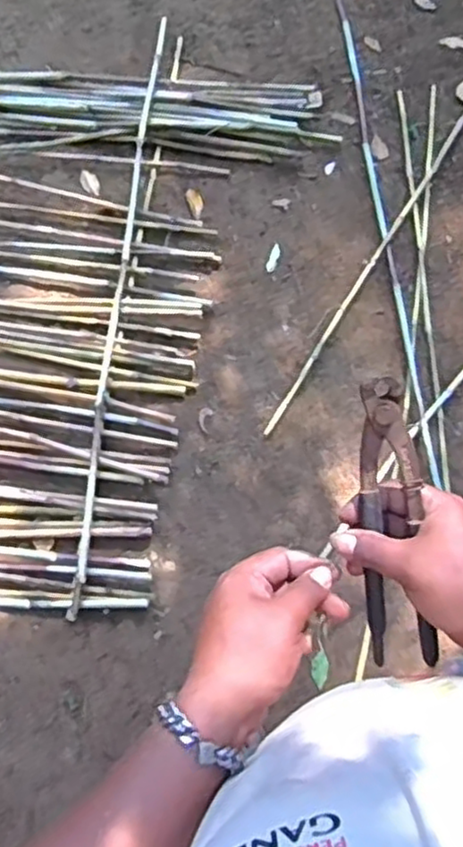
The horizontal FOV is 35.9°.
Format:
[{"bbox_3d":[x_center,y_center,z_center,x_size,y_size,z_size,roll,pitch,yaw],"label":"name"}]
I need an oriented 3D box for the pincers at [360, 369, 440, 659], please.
[{"bbox_3d":[0.113,0.071,0.495,0.045,0.026,0.211,-8,106,-4],"label":"pincers"}]

